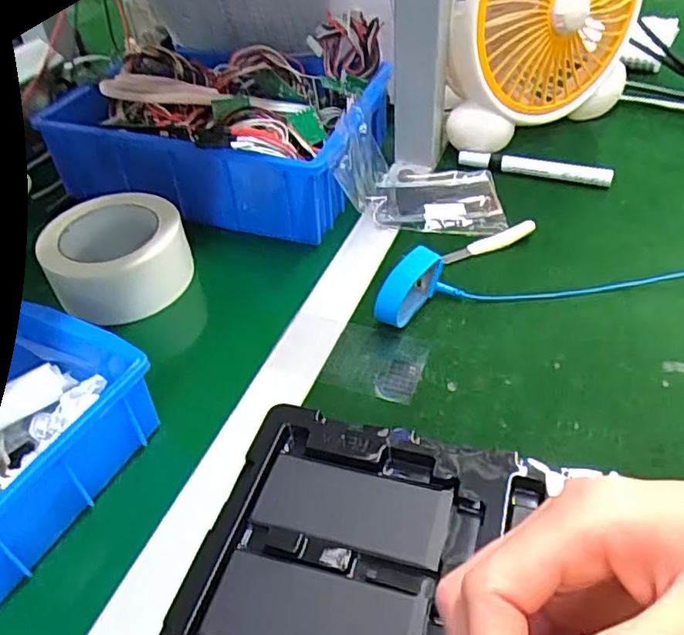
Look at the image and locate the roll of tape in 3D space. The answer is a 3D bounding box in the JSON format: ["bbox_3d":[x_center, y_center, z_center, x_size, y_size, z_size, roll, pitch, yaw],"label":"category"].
[{"bbox_3d":[-0.176,-0.053,0.492,0.103,0.057,0.101,-1,46,1],"label":"roll of tape"}]

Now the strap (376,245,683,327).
[{"bbox_3d":[0.176,-0.021,0.450,0.300,0.041,0.054,0,44,5],"label":"strap"}]

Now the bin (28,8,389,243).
[{"bbox_3d":[-0.108,-0.191,0.583,0.282,0.116,0.204,7,46,12],"label":"bin"}]

